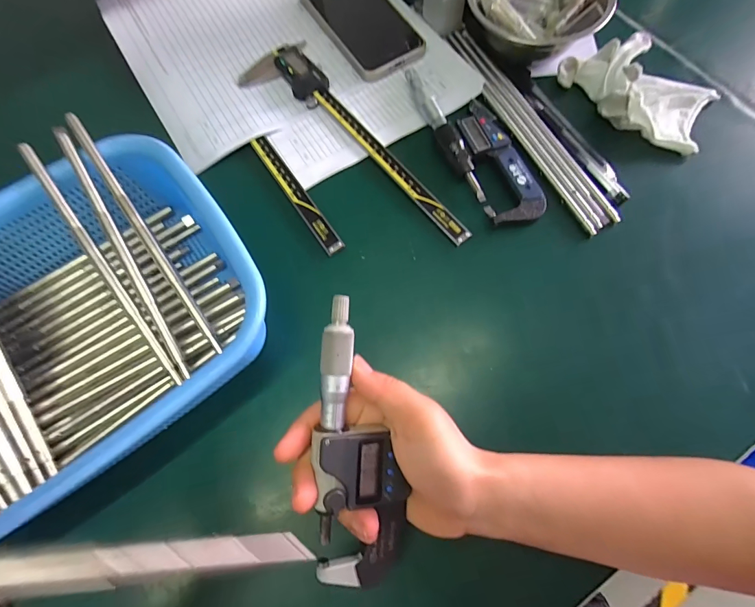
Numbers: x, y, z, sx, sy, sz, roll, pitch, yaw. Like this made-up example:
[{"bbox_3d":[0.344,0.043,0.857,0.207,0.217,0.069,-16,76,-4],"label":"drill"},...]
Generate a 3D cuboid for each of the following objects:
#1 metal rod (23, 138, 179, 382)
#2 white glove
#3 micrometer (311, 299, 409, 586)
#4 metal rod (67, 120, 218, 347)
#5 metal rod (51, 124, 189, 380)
[{"bbox_3d":[-0.193,-0.027,0.273,0.008,0.011,0.197,-34,88,-9],"label":"metal rod"},{"bbox_3d":[0.243,-0.197,0.357,0.094,0.028,0.136,-38,74,-11],"label":"white glove"},{"bbox_3d":[-0.015,0.081,0.221,0.049,0.027,0.162,-9,91,-1],"label":"micrometer"},{"bbox_3d":[-0.165,-0.050,0.275,0.008,0.007,0.197,-33,87,-9],"label":"metal rod"},{"bbox_3d":[-0.180,-0.036,0.274,0.008,0.008,0.196,-28,87,-7],"label":"metal rod"}]

